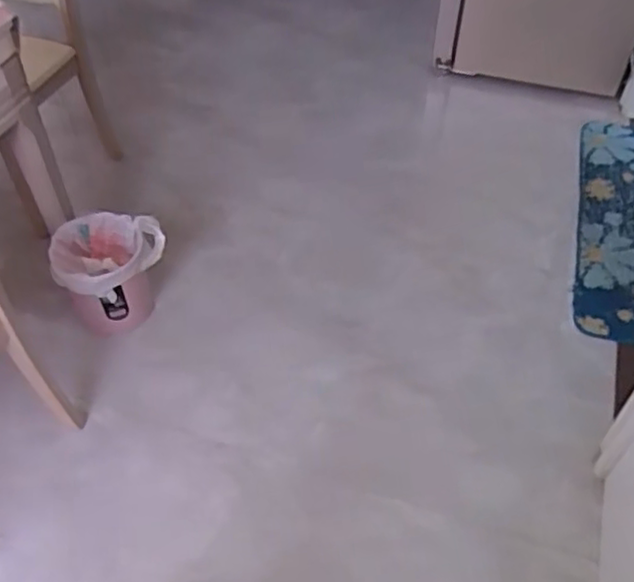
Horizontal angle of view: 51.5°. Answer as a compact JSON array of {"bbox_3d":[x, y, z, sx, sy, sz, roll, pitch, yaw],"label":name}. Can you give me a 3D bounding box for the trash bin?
[{"bbox_3d":[-0.501,-0.040,1.624,0.258,0.247,0.215,-20,51,-19],"label":"trash bin"}]

